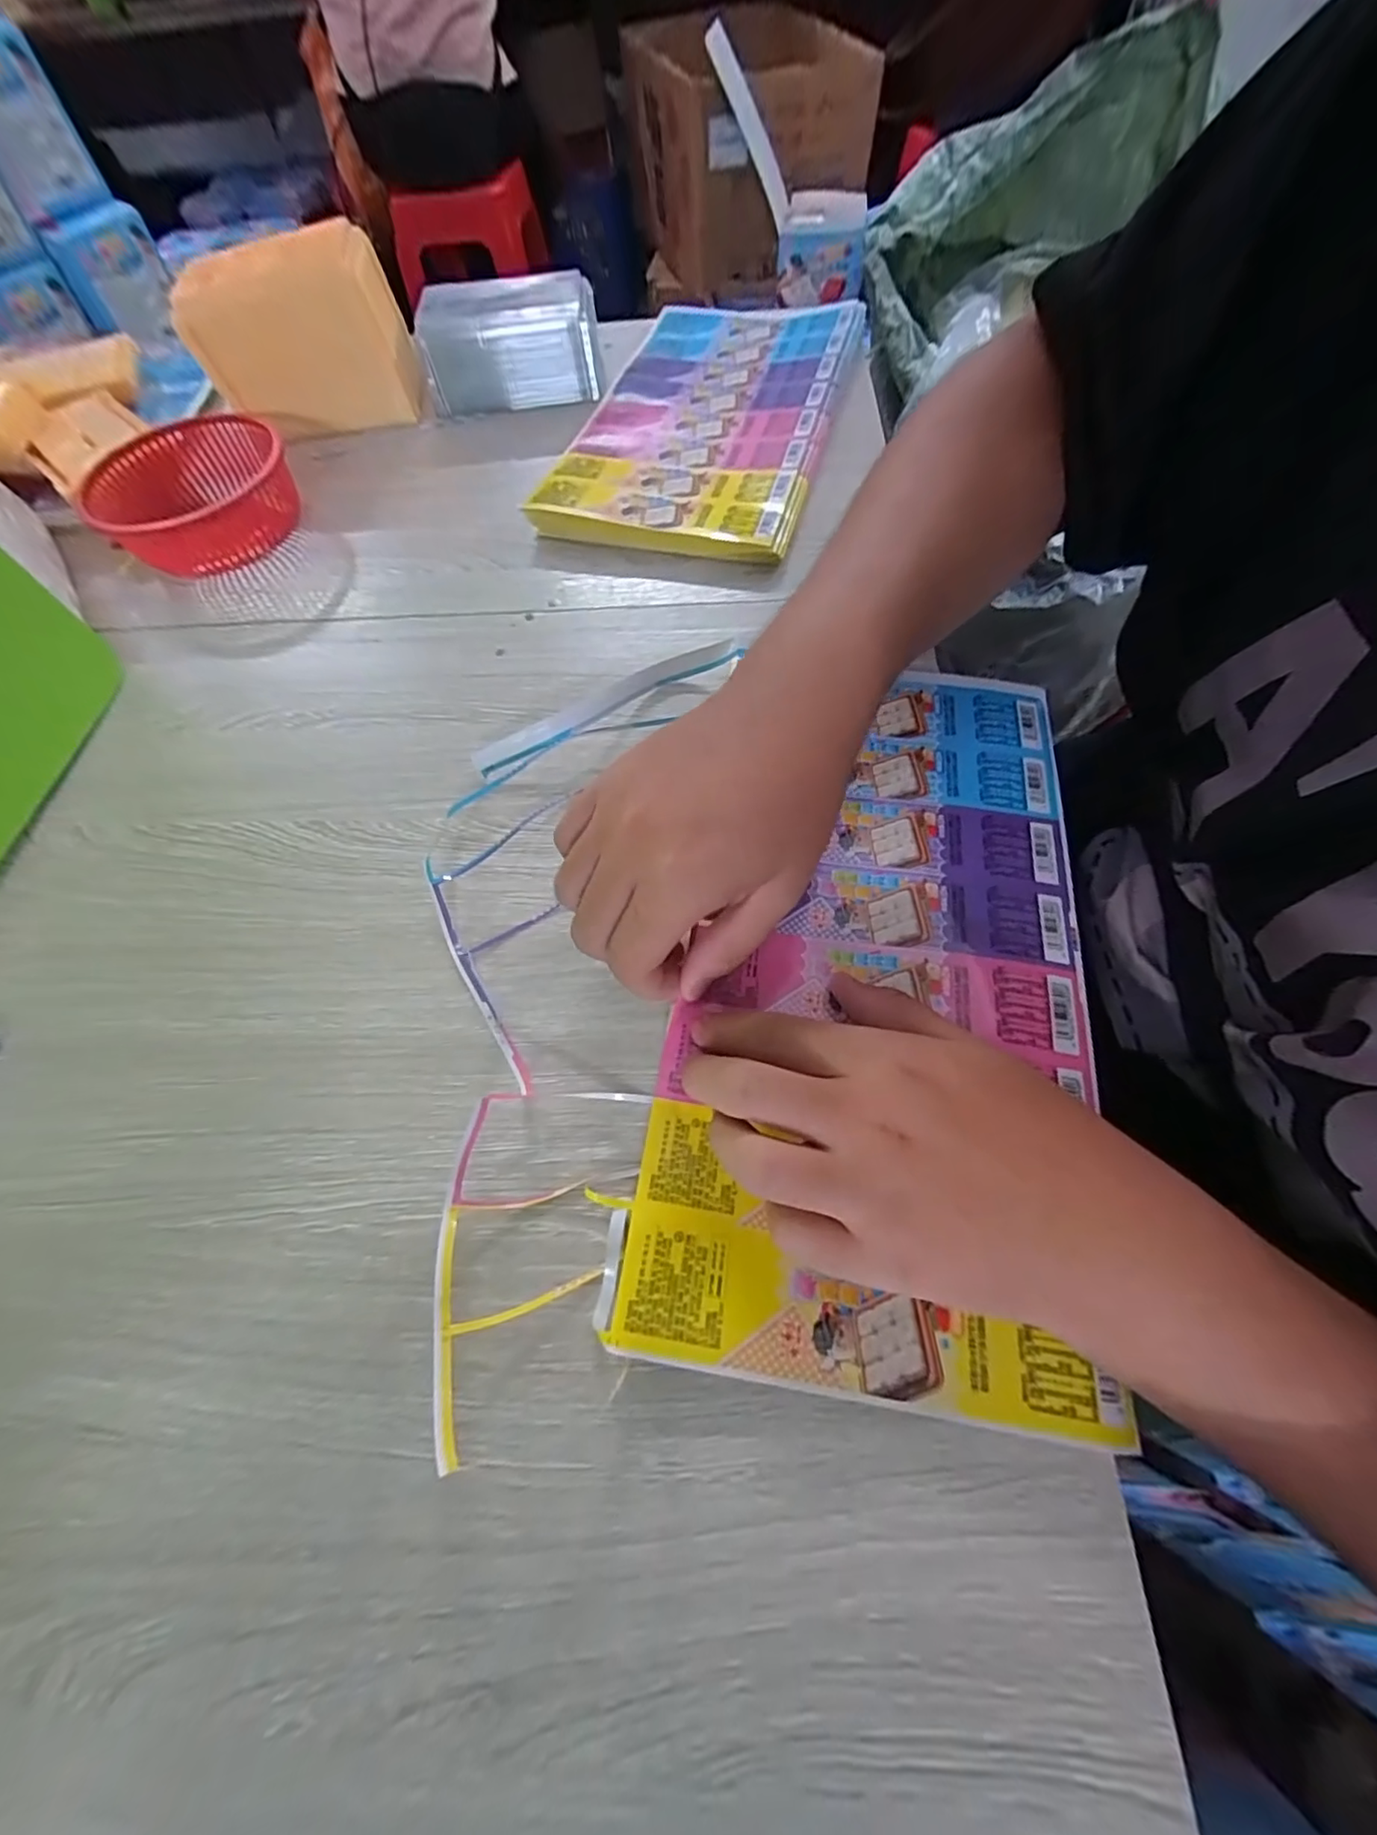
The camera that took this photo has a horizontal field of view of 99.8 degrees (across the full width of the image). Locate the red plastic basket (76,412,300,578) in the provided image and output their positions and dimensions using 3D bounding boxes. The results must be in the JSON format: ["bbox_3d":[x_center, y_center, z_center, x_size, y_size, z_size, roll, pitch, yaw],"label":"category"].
[{"bbox_3d":[-0.358,-0.301,0.419,0.131,0.041,0.118,-21,65,-6],"label":"red plastic basket"}]

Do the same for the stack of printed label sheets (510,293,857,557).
[{"bbox_3d":[0.019,-0.387,0.445,0.179,0.024,0.325,14,66,10],"label":"stack of printed label sheets"}]

